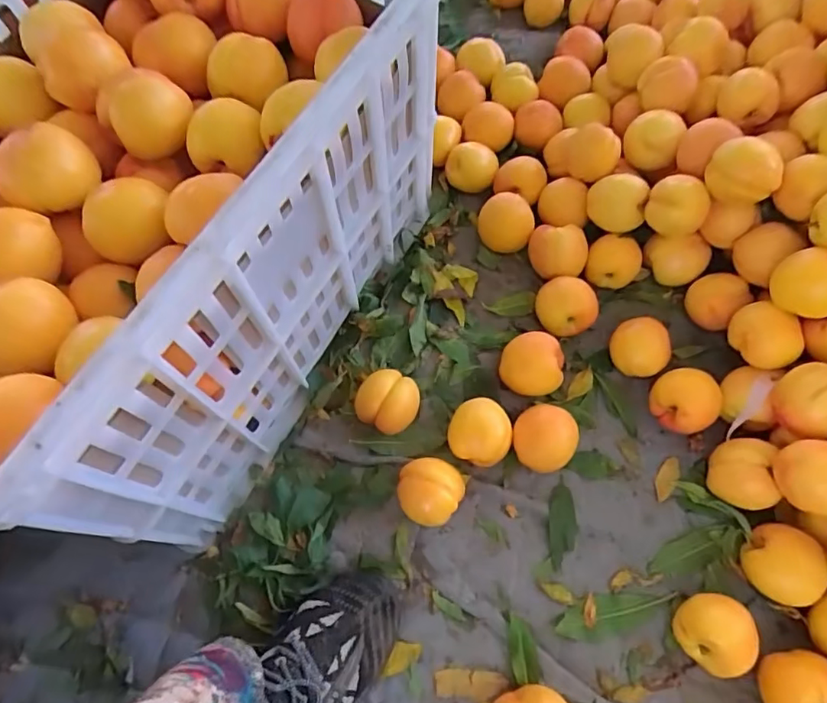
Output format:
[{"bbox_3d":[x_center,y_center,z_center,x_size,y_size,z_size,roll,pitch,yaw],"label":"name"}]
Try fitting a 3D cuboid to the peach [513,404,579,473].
[{"bbox_3d":[0.129,0.087,0.540,0.060,0.050,0.058,0,69,0],"label":"peach"}]

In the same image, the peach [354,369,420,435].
[{"bbox_3d":[-0.024,0.052,0.554,0.055,0.057,0.060,0,69,0],"label":"peach"}]

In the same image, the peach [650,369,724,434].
[{"bbox_3d":[0.269,0.052,0.548,0.053,0.054,0.062,-42,75,-14],"label":"peach"}]

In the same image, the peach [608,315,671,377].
[{"bbox_3d":[0.235,-0.002,0.572,0.056,0.052,0.052,0,69,0],"label":"peach"}]

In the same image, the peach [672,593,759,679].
[{"bbox_3d":[0.255,0.241,0.469,0.054,0.047,0.061,20,70,8],"label":"peach"}]

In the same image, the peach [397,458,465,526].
[{"bbox_3d":[0.015,0.134,0.524,0.059,0.050,0.059,0,69,0],"label":"peach"}]

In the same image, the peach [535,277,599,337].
[{"bbox_3d":[0.161,-0.047,0.589,0.053,0.063,0.058,0,69,0],"label":"peach"}]

